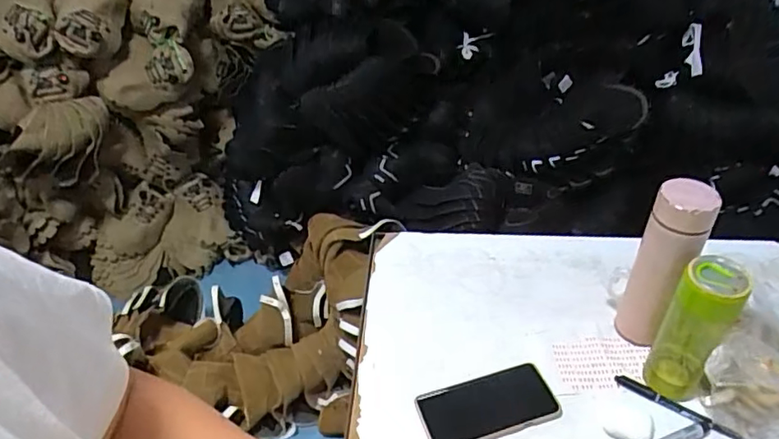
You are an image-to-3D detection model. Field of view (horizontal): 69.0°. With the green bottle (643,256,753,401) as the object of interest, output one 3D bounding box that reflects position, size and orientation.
[{"bbox_3d":[0.345,0.129,0.645,0.065,0.186,0.053,22,45,26],"label":"green bottle"}]

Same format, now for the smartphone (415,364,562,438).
[{"bbox_3d":[0.117,0.222,0.678,0.163,0.015,0.085,-13,41,-14],"label":"smartphone"}]

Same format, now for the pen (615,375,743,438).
[{"bbox_3d":[0.341,0.223,0.675,0.140,0.005,0.013,26,47,29],"label":"pen"}]

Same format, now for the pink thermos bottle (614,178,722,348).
[{"bbox_3d":[0.330,0.066,0.693,0.061,0.236,0.055,21,44,25],"label":"pink thermos bottle"}]

